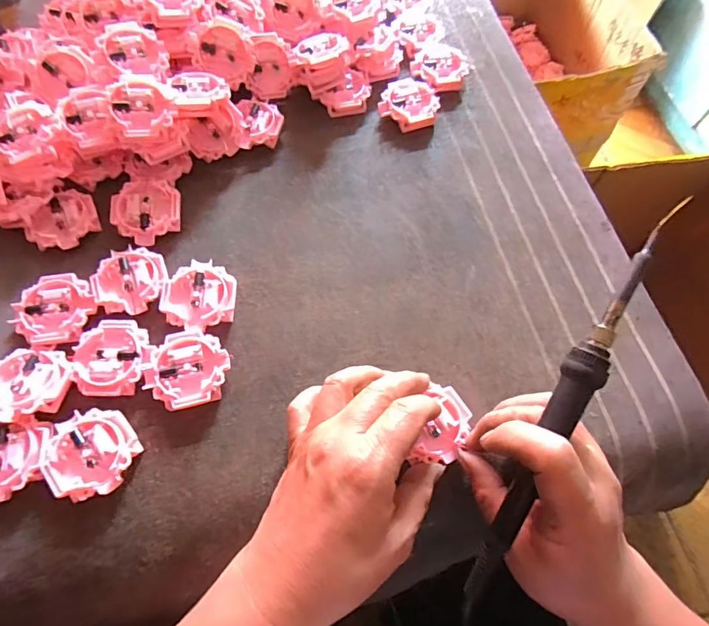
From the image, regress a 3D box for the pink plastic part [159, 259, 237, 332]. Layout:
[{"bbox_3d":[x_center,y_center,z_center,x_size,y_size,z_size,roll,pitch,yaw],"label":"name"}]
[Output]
[{"bbox_3d":[-0.114,-0.012,0.330,0.051,0.012,0.053,5,65,1],"label":"pink plastic part"}]

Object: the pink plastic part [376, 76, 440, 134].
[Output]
[{"bbox_3d":[0.050,-0.194,0.419,0.052,0.016,0.052,1,65,-1],"label":"pink plastic part"}]

